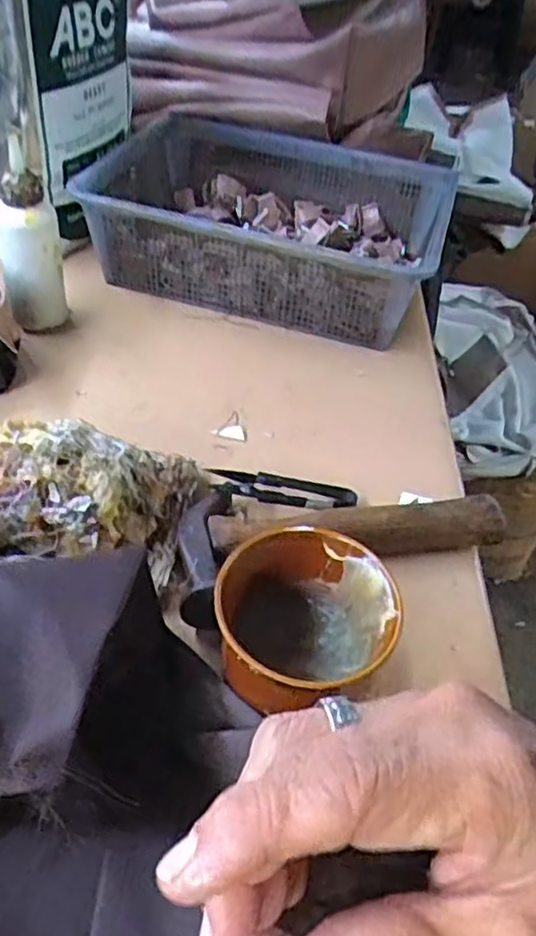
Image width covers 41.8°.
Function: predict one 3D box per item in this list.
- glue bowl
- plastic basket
[{"bbox_3d":[0.017,0.081,0.345,0.083,0.058,0.086,4,42,-3],"label":"glue bowl"},{"bbox_3d":[-0.001,-0.224,0.656,0.316,0.097,0.235,15,42,9],"label":"plastic basket"}]

